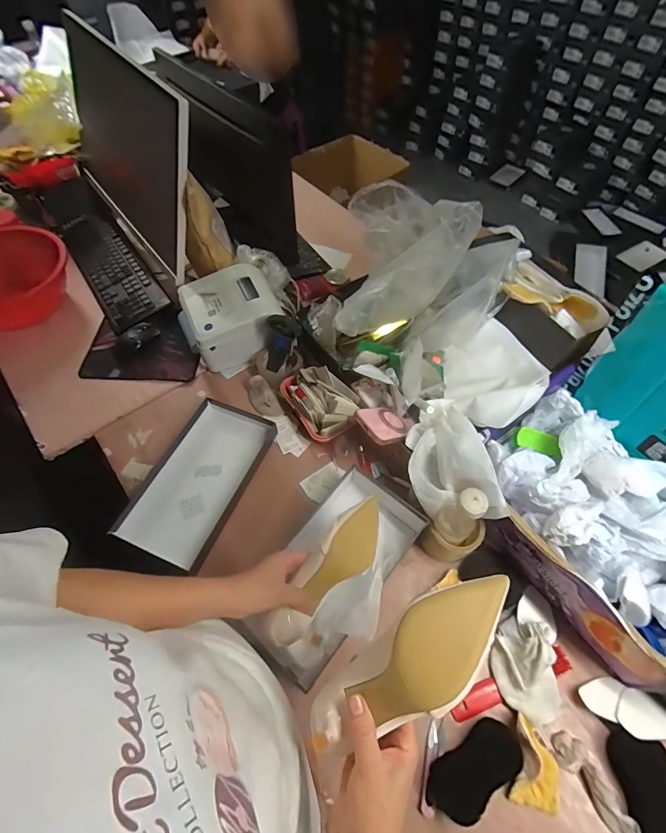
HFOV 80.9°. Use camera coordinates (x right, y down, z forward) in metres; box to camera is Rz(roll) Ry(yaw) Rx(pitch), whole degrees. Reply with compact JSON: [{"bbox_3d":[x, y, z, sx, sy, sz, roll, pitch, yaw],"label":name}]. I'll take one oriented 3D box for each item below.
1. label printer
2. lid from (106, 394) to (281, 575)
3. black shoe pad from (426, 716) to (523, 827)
[{"bbox_3d":[-0.230,-0.214,0.874,0.201,0.139,0.165,-21,61,-13],"label":"label printer"},{"bbox_3d":[-0.247,0.112,0.725,0.166,0.033,0.302,20,60,12],"label":"lid"},{"bbox_3d":[0.187,0.465,0.514,0.134,0.013,0.065,-33,36,-13],"label":"black shoe pad"}]

